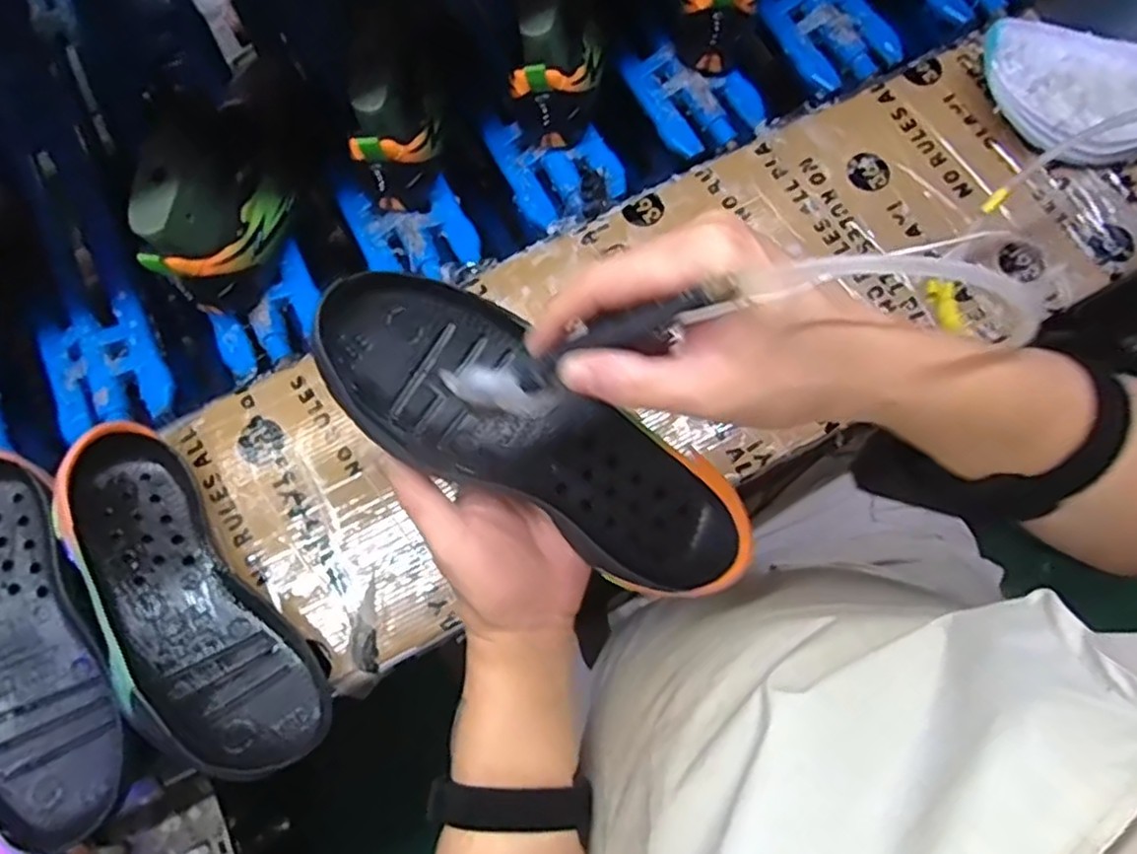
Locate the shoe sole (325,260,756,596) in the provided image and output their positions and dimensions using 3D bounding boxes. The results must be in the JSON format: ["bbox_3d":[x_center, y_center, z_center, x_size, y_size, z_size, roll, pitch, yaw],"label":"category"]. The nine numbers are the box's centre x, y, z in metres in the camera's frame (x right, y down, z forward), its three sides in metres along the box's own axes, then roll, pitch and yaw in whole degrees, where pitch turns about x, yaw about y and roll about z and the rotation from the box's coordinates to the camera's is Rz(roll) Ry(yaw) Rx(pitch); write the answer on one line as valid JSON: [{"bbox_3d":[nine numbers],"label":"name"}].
[{"bbox_3d":[-0.012,0.001,0.375,0.249,0.035,0.097,33,80,-9],"label":"shoe sole"}]

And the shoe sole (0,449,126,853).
[{"bbox_3d":[-0.344,0.135,0.438,0.092,0.038,0.244,-24,78,-4],"label":"shoe sole"}]

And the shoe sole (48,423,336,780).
[{"bbox_3d":[-0.247,0.110,0.445,0.101,0.045,0.245,-28,75,-43],"label":"shoe sole"}]

